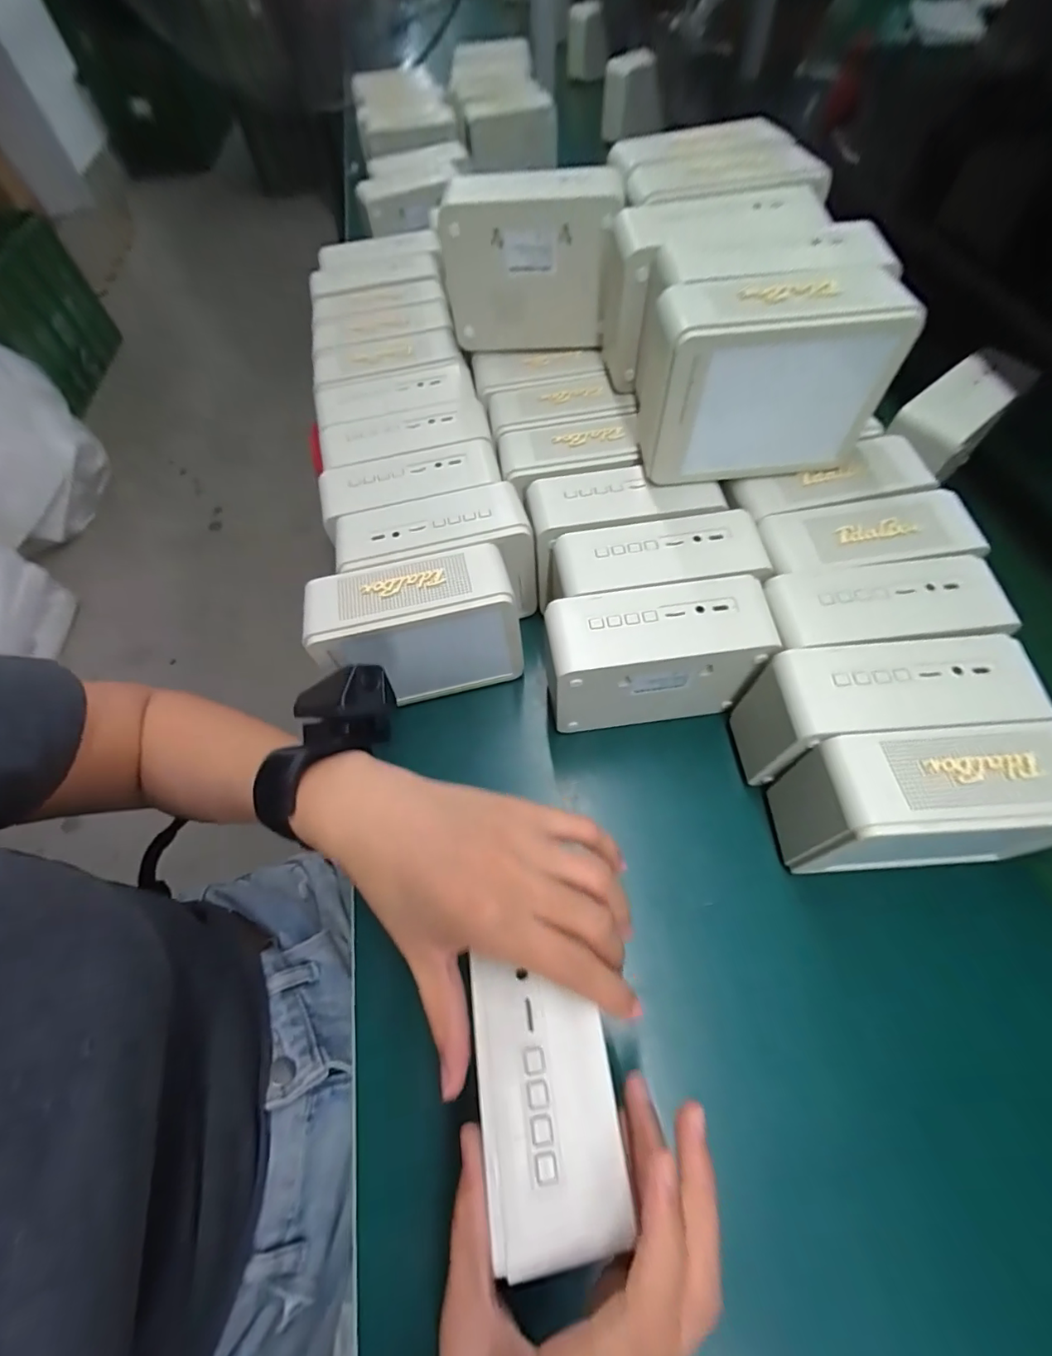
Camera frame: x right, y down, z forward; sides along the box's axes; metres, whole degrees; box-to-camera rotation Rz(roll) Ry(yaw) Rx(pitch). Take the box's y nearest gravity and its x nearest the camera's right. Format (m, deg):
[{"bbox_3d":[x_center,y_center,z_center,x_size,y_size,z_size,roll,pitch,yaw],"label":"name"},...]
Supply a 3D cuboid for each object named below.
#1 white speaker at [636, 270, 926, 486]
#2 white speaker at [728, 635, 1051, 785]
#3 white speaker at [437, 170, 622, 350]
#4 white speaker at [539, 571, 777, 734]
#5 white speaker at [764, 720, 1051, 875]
[{"bbox_3d":[0.147,-0.192,0.335,0.154,0.110,0.059,-2,62,2],"label":"white speaker"},{"bbox_3d":[0.213,0.024,0.325,0.145,0.095,0.058,-5,61,0],"label":"white speaker"},{"bbox_3d":[0.002,-0.337,0.426,0.133,0.107,0.057,1,63,3],"label":"white speaker"},{"bbox_3d":[0.084,-0.010,0.358,0.137,0.102,0.059,-6,61,-1],"label":"white speaker"},{"bbox_3d":[0.230,0.076,0.303,0.139,0.107,0.060,-4,61,0],"label":"white speaker"}]

